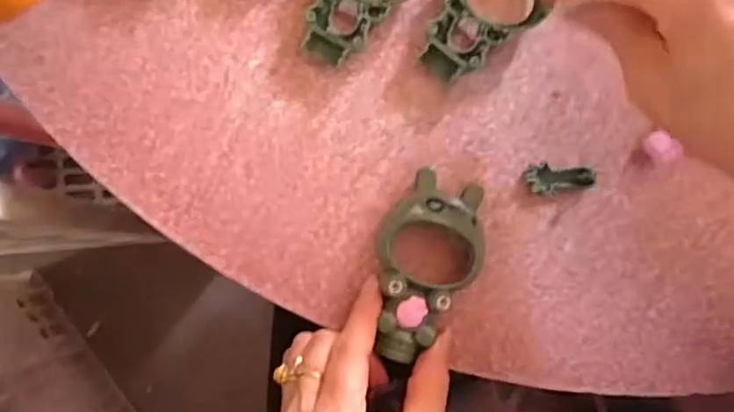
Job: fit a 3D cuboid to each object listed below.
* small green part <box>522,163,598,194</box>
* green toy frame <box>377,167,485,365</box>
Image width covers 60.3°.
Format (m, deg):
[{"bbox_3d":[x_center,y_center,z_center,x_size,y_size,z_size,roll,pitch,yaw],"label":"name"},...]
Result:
[{"bbox_3d":[0.110,-0.016,0.361,0.038,0.010,0.015,0,85,-2],"label":"small green part"},{"bbox_3d":[0.032,0.034,0.345,0.055,0.020,0.104,18,82,-1],"label":"green toy frame"}]

